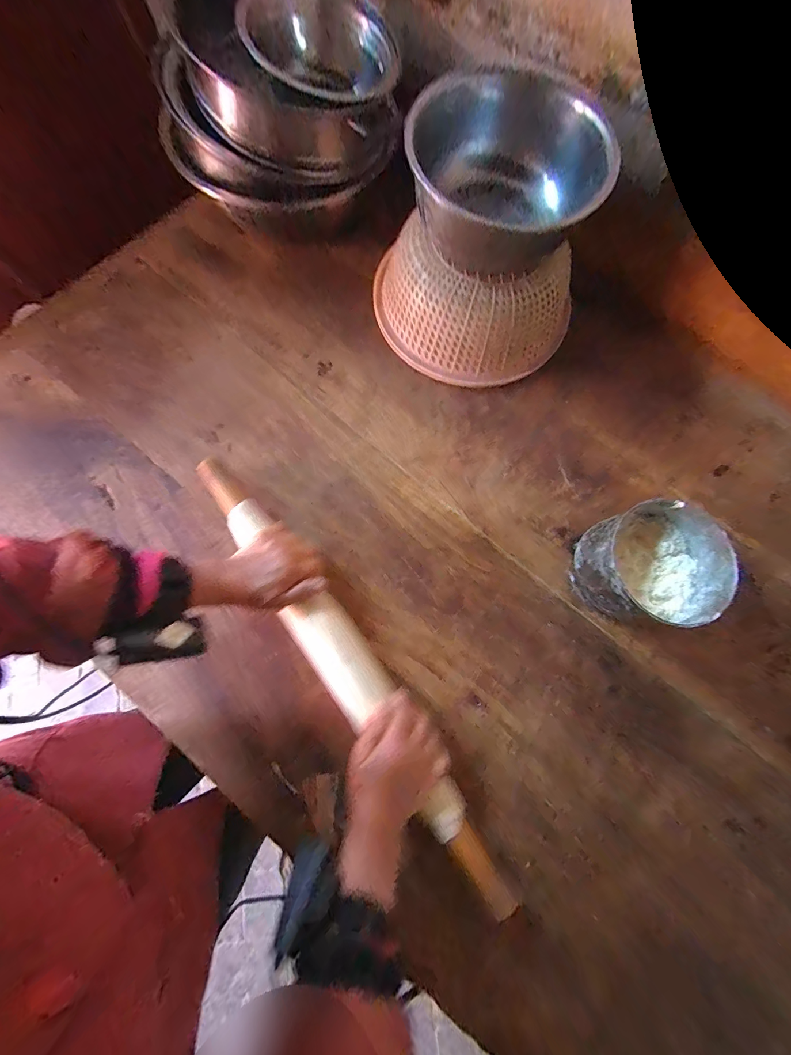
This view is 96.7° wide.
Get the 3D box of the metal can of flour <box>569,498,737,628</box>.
[{"bbox_3d":[0.301,0.041,0.423,0.134,0.085,0.130,0,78,-1],"label":"metal can of flour"}]

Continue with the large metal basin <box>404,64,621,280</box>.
[{"bbox_3d":[0.126,-0.413,0.426,0.215,0.101,0.215,0,78,-1],"label":"large metal basin"}]

